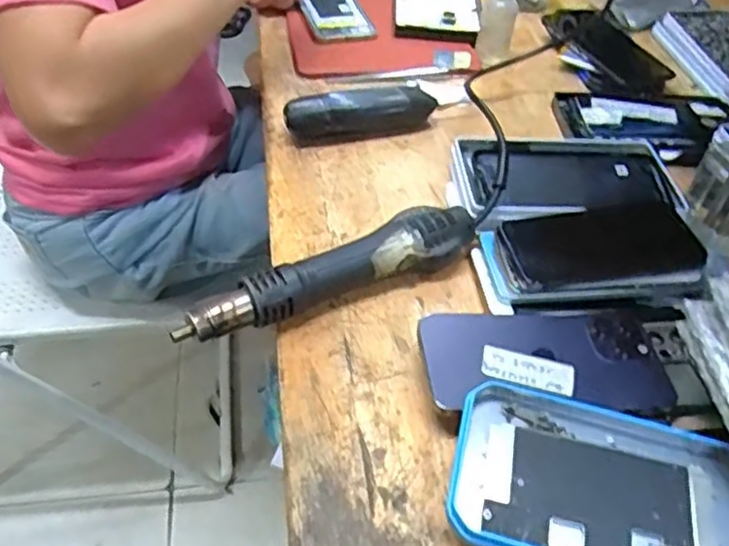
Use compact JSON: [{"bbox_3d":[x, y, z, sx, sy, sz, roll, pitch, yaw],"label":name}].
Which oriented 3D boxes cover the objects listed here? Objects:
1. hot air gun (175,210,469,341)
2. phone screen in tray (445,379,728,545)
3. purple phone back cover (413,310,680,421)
[{"bbox_3d":[-0.023,-0.001,0.483,0.231,0.037,0.047,-19,50,-22],"label":"hot air gun"},{"bbox_3d":[0.137,0.118,0.371,0.173,0.009,0.103,15,49,6],"label":"phone screen in tray"},{"bbox_3d":[0.117,0.055,0.439,0.156,0.007,0.075,2,54,-8],"label":"purple phone back cover"}]

